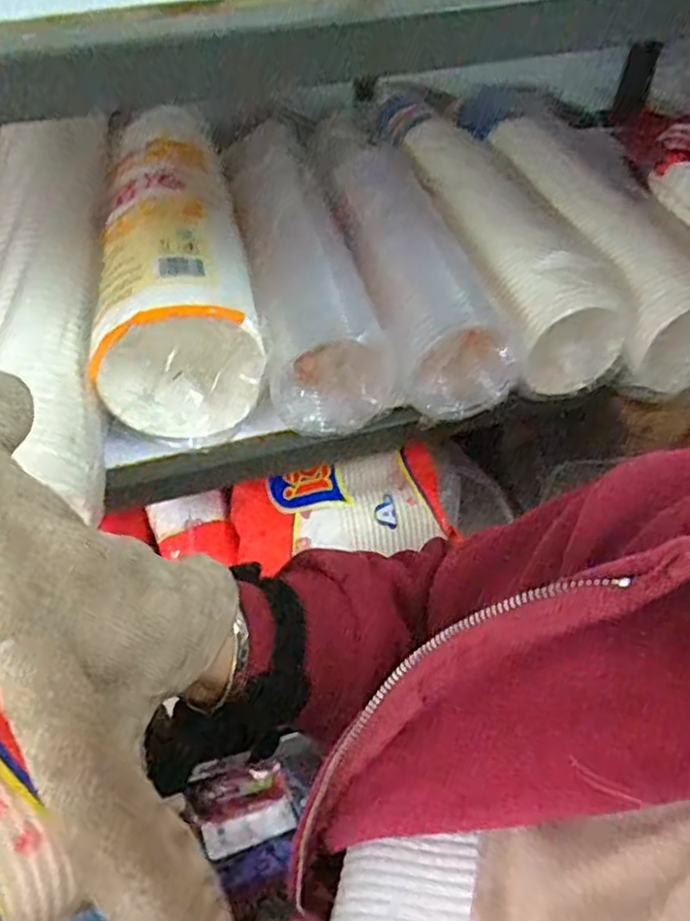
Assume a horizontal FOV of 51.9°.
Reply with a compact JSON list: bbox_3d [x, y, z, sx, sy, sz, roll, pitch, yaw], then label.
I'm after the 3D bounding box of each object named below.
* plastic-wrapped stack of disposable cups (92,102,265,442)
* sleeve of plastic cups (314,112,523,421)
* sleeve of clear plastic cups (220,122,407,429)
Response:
[{"bbox_3d":[-0.136,-0.152,0.592,0.119,0.110,0.263,-7,49,-5],"label":"plastic-wrapped stack of disposable cups"},{"bbox_3d":[0.053,-0.173,0.620,0.091,0.081,0.298,-12,50,-10],"label":"sleeve of plastic cups"},{"bbox_3d":[-0.032,-0.151,0.594,0.097,0.097,0.250,-9,49,-8],"label":"sleeve of clear plastic cups"}]

